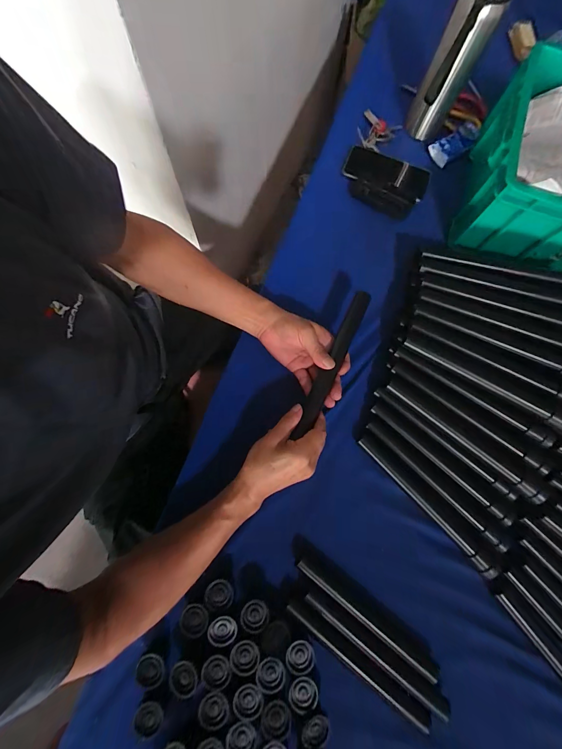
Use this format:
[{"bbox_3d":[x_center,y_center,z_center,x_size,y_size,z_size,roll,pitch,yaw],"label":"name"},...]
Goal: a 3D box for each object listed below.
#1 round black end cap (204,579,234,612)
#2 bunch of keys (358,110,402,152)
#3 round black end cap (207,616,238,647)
[{"bbox_3d":[-0.079,0.282,0.368,0.034,0.010,0.032,0,76,0],"label":"round black end cap"},{"bbox_3d":[0.193,-0.486,0.577,0.075,0.021,0.080,23,77,6],"label":"bunch of keys"},{"bbox_3d":[-0.072,0.316,0.357,0.033,0.010,0.028,0,76,0],"label":"round black end cap"}]

